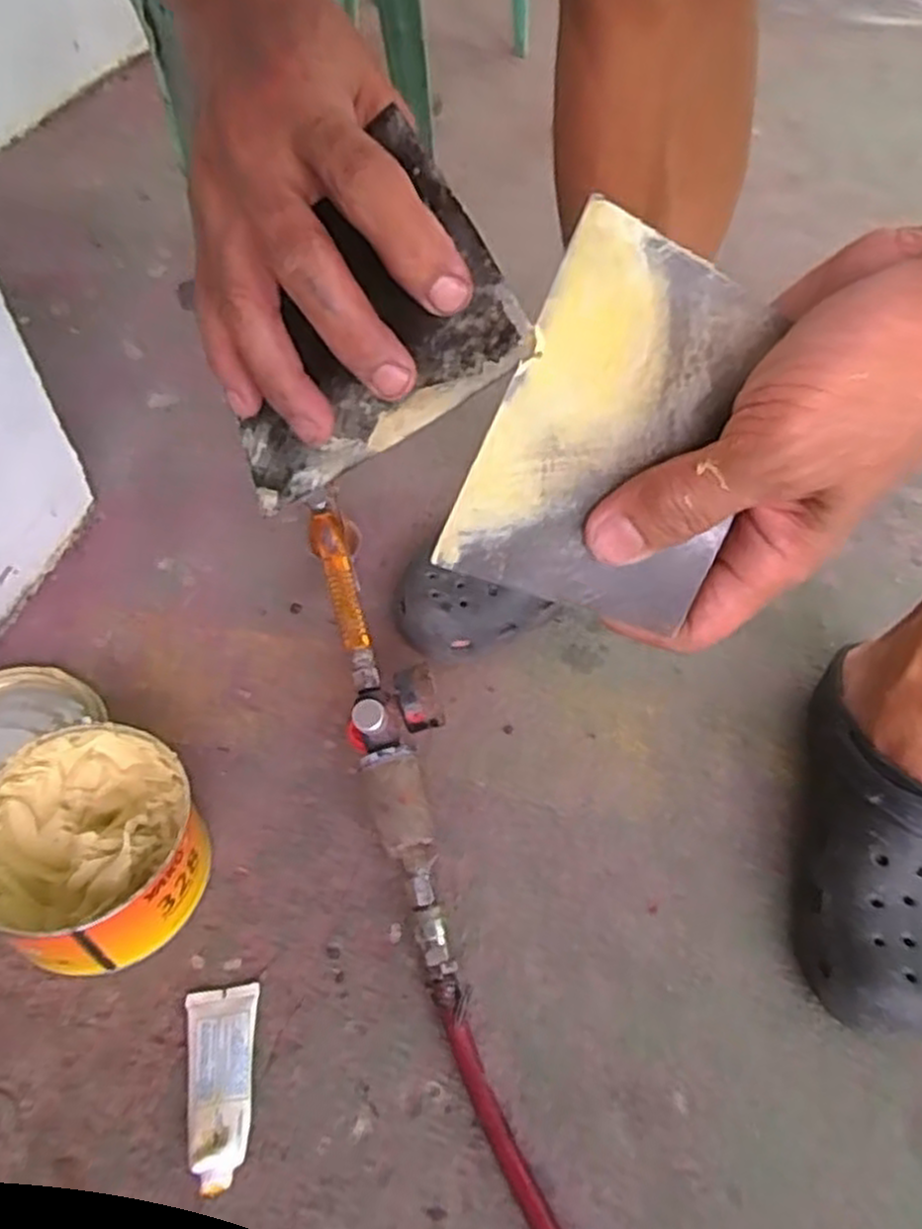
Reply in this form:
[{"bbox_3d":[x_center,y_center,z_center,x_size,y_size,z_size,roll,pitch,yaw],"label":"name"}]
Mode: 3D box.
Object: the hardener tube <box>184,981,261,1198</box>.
[{"bbox_3d":[-0.127,0.245,0.416,0.036,0.021,0.094,-6,52,-8],"label":"hardener tube"}]

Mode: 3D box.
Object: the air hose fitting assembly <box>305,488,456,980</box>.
[{"bbox_3d":[-0.043,0.059,0.489,0.054,0.030,0.301,-12,70,-13],"label":"air hose fitting assembly"}]

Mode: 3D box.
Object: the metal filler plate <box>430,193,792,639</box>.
[{"bbox_3d":[0.052,-0.055,0.256,0.083,0.117,0.004,25,19,-1],"label":"metal filler plate"}]

